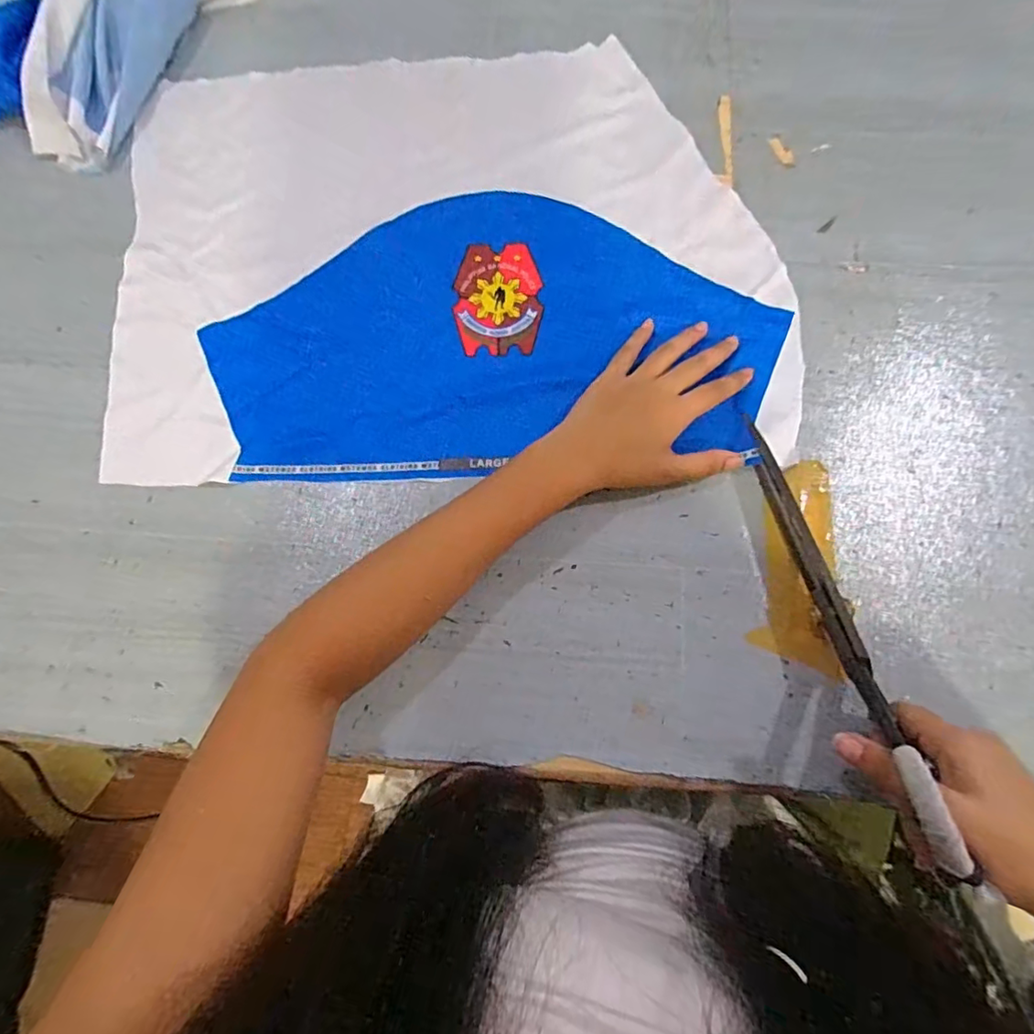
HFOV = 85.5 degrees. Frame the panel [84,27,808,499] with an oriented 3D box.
[{"bbox_3d":[-0.054,-0.216,0.446,0.504,0.012,0.375,-3,77,0],"label":"panel"}]

